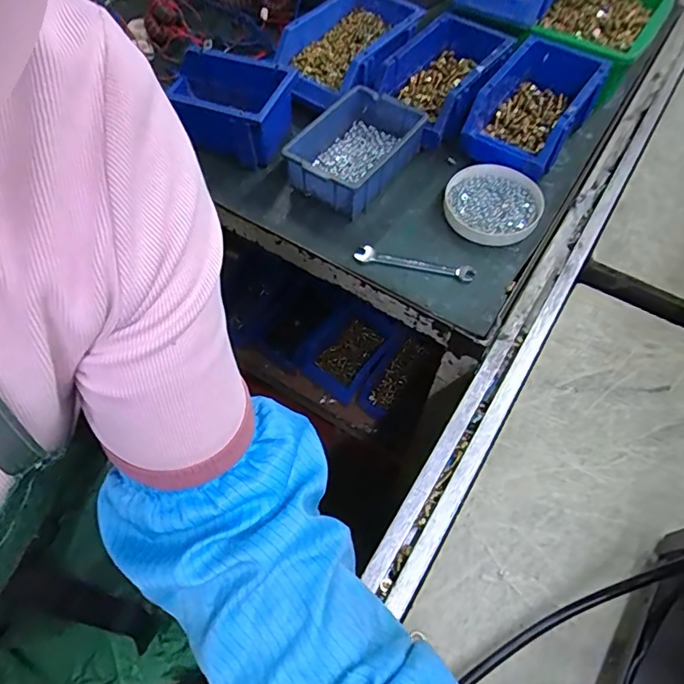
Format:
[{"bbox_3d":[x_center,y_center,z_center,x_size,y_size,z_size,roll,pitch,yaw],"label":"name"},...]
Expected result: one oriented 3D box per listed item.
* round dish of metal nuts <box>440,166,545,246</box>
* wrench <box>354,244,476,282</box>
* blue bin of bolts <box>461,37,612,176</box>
[{"bbox_3d":[0.165,-0.153,0.554,0.104,0.022,0.100,-1,60,1],"label":"round dish of metal nuts"},{"bbox_3d":[0.075,-0.083,0.519,0.122,0.009,0.019,12,61,8],"label":"wrench"},{"bbox_3d":[0.226,-0.280,0.591,0.109,0.060,0.175,31,65,17],"label":"blue bin of bolts"}]

